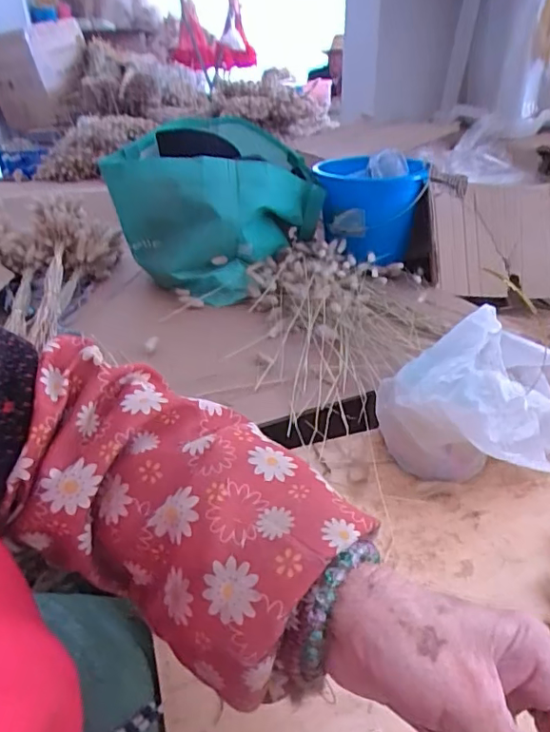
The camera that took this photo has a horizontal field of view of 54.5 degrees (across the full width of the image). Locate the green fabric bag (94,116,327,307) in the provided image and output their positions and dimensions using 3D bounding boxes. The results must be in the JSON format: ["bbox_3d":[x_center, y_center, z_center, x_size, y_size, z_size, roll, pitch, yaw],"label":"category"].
[{"bbox_3d":[-0.106,-0.294,0.970,0.267,0.236,0.281,25,39,36],"label":"green fabric bag"}]

